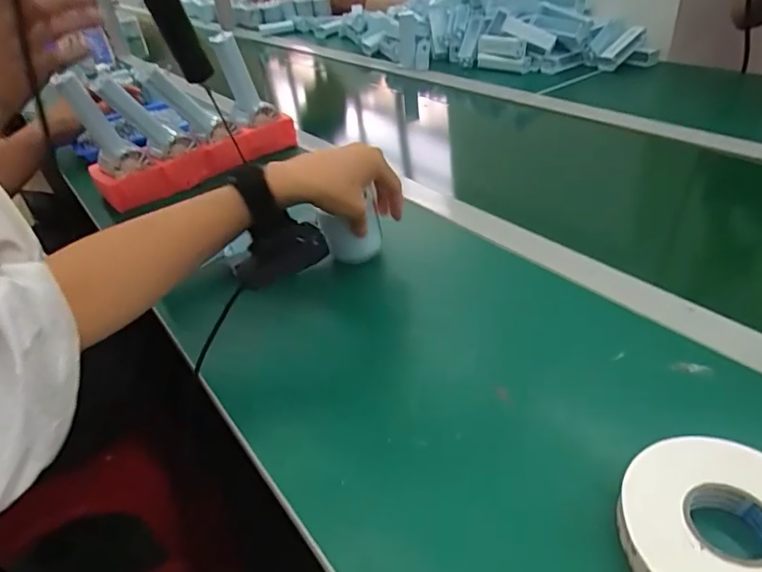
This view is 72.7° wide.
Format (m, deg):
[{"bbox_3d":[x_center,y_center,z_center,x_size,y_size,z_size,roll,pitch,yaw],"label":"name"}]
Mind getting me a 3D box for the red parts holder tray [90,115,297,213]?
[{"bbox_3d":[-0.244,-0.176,0.715,0.270,0.041,0.099,-26,40,-25],"label":"red parts holder tray"}]

